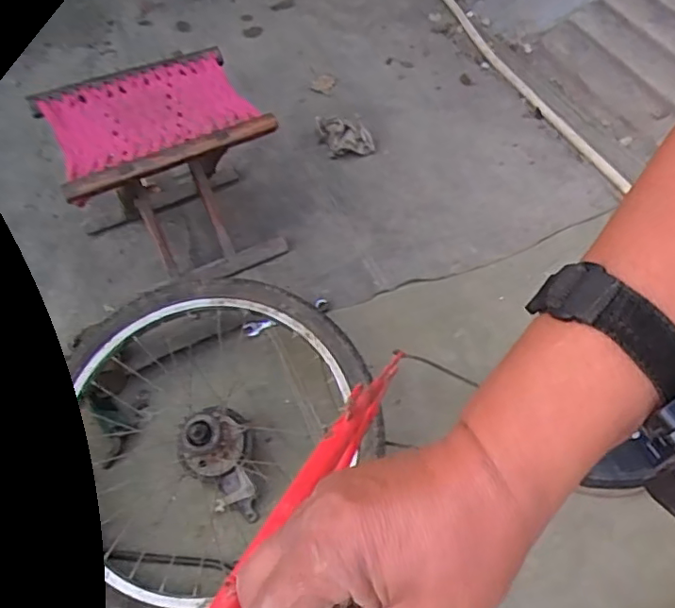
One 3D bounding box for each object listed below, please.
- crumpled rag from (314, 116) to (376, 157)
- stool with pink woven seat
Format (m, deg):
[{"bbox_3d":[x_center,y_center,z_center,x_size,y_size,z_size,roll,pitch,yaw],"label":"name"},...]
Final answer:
[{"bbox_3d":[0.015,-0.378,1.311,0.101,0.041,0.134,-20,56,-14],"label":"crumpled rag"},{"bbox_3d":[-0.287,-0.216,1.025,0.301,0.291,0.256,-23,57,-16],"label":"stool with pink woven seat"}]

